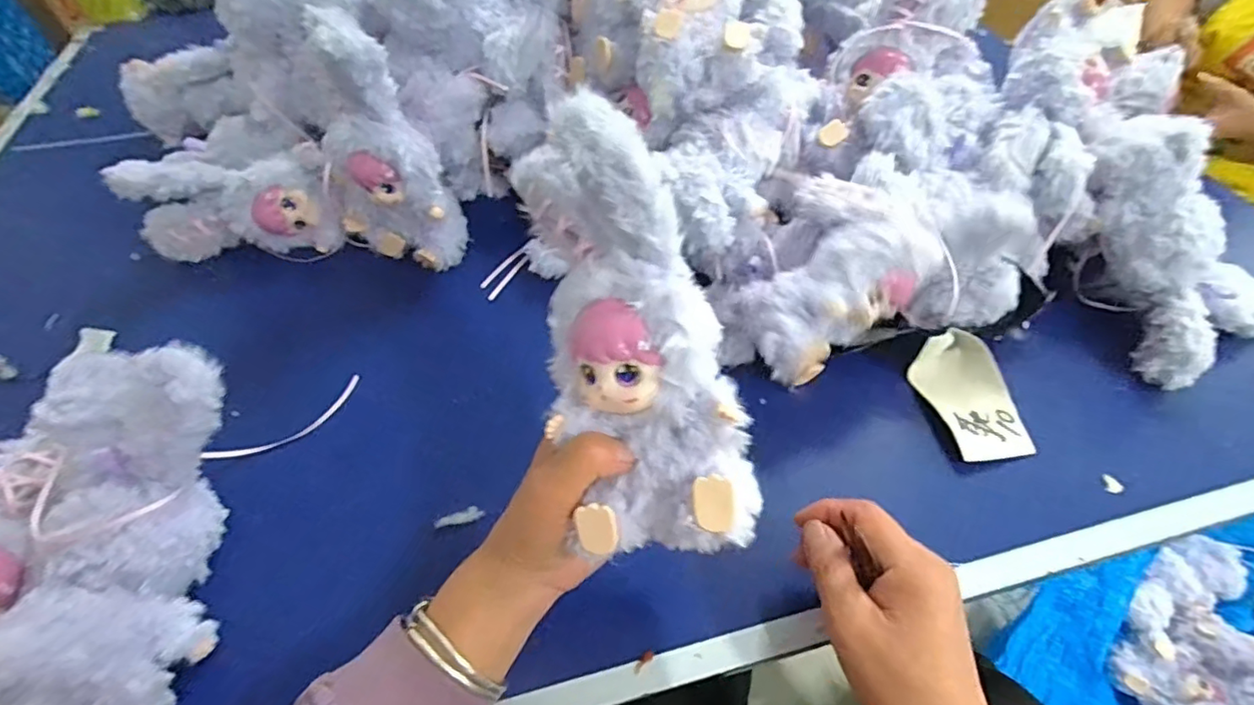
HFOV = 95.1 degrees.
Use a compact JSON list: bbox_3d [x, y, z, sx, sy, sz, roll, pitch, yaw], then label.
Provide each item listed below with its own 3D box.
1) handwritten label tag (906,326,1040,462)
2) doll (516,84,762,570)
[{"bbox_3d":[0.267,0.032,0.447,0.064,0.022,0.103,-11,53,-7],"label":"handwritten label tag"},{"bbox_3d":[-0.004,-0.006,0.297,0.083,0.106,0.211,-17,91,-11],"label":"doll"}]

